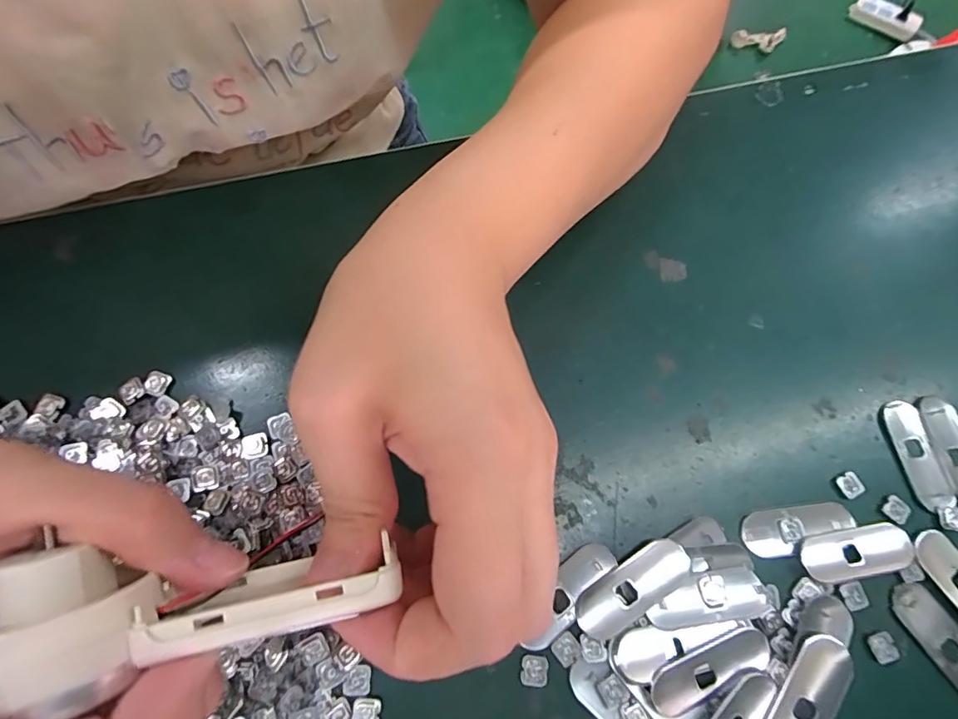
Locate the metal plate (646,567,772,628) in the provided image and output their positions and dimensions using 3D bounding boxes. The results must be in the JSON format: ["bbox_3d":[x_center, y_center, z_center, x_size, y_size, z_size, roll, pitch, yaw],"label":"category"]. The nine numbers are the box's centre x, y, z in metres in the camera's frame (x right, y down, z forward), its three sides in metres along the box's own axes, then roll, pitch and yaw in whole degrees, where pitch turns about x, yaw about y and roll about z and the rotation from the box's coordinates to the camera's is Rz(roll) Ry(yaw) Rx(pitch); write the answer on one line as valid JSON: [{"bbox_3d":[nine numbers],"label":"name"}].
[{"bbox_3d":[0.093,0.096,0.193,0.049,0.004,0.019,-5,72,-4],"label":"metal plate"}]

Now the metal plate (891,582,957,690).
[{"bbox_3d":[0.190,0.116,0.196,0.016,0.004,0.049,-29,75,-12],"label":"metal plate"}]

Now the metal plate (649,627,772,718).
[{"bbox_3d":[0.090,0.120,0.185,0.050,0.004,0.017,-20,74,-9],"label":"metal plate"}]

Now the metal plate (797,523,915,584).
[{"bbox_3d":[0.159,0.082,0.203,0.047,0.005,0.019,-9,72,-6],"label":"metal plate"}]

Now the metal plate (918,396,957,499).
[{"bbox_3d":[0.218,0.041,0.219,0.018,0.004,0.049,-8,72,-5],"label":"metal plate"}]

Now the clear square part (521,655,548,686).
[{"bbox_3d":[0.022,0.121,0.186,0.010,0.004,0.011,4,72,-1],"label":"clear square part"}]

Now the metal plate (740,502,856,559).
[{"bbox_3d":[0.138,0.073,0.207,0.049,0.004,0.018,-9,72,-6],"label":"metal plate"}]

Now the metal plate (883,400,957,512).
[{"bbox_3d":[0.201,0.043,0.219,0.017,0.004,0.048,-6,72,-5],"label":"metal plate"}]

